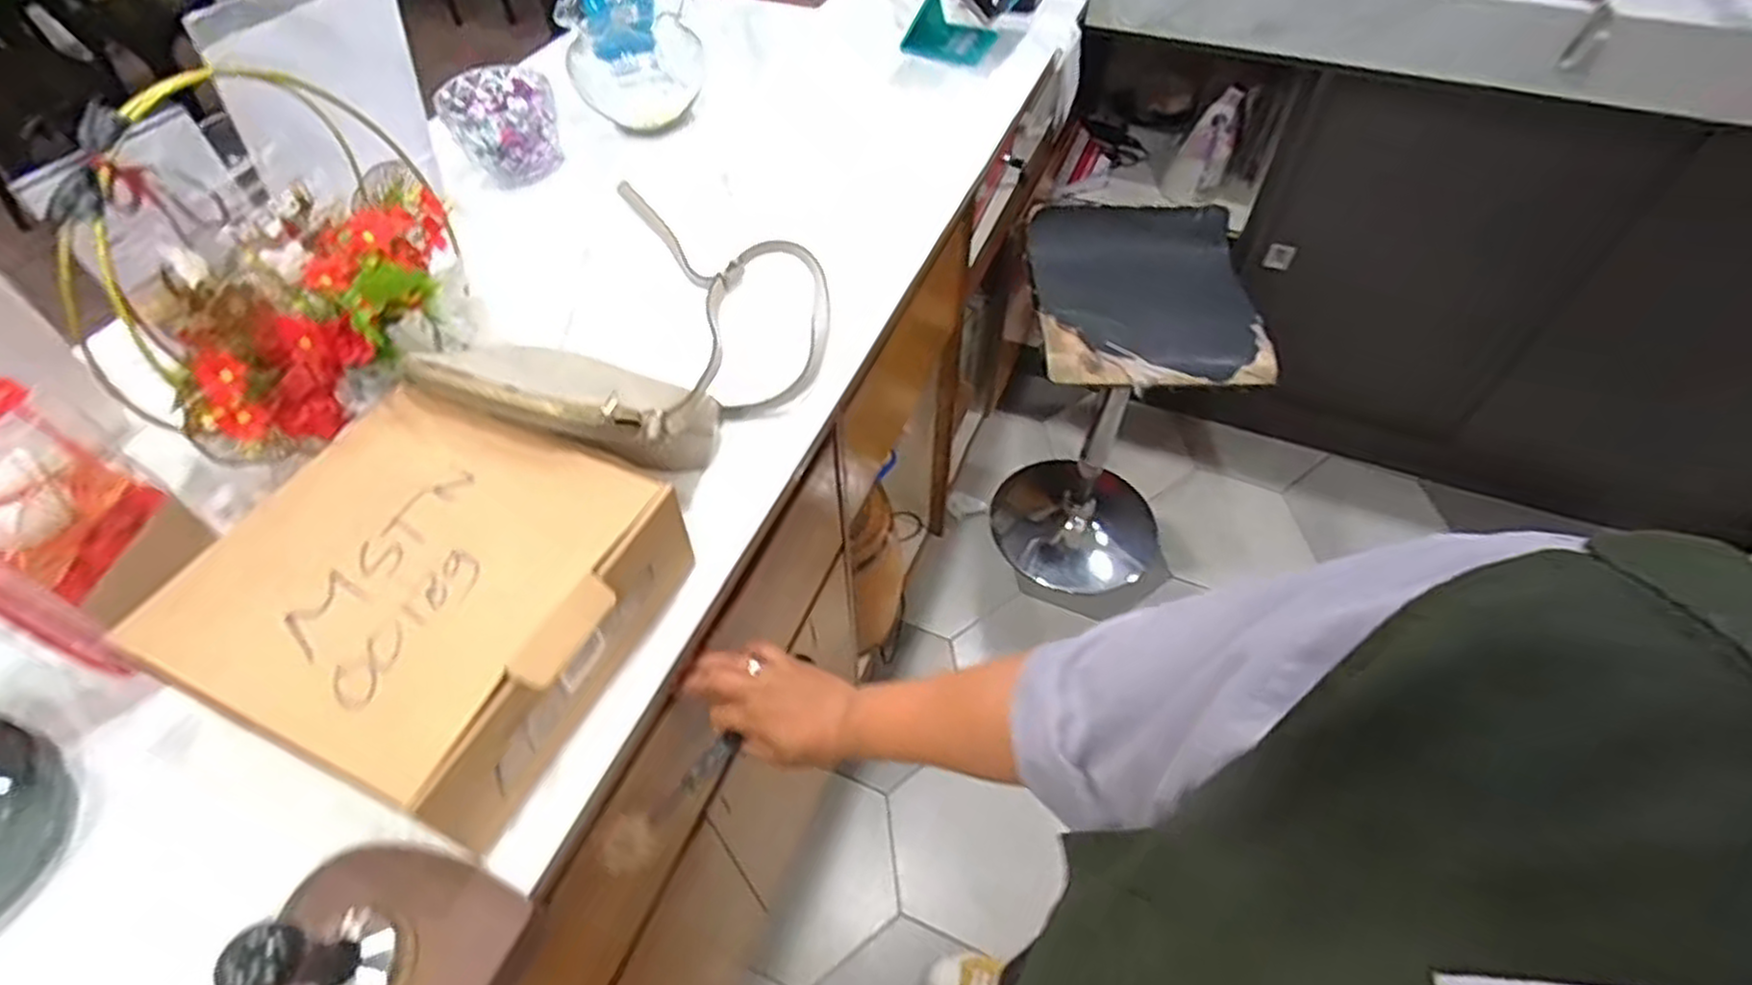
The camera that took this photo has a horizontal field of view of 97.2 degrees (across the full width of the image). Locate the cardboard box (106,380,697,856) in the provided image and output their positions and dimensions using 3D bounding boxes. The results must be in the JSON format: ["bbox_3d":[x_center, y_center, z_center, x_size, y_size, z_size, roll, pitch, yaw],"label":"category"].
[{"bbox_3d":[-0.315,0.067,0.561,0.278,0.092,0.261,19,54,15],"label":"cardboard box"}]

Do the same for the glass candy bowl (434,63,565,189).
[{"bbox_3d":[-0.506,-0.496,1.052,0.142,0.098,0.138,-18,54,-14],"label":"glass candy bowl"}]

